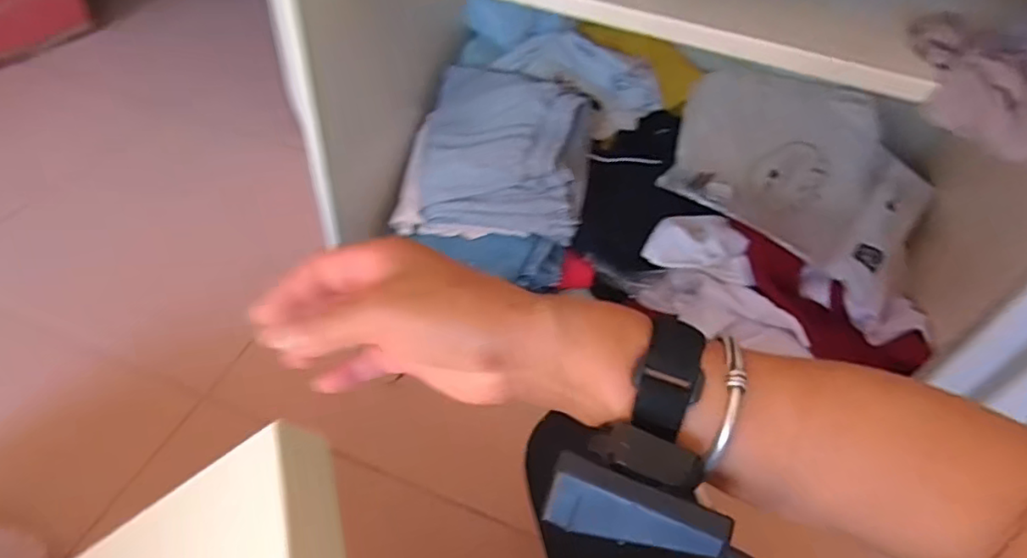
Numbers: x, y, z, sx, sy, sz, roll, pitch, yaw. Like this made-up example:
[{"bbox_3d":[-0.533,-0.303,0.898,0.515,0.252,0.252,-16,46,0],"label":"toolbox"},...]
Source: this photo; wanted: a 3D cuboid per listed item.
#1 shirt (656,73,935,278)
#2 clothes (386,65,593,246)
[{"bbox_3d":[0.443,-0.164,0.931,0.389,0.135,0.263,19,48,13],"label":"shirt"},{"bbox_3d":[-0.017,-0.174,0.889,0.259,0.154,0.232,14,47,8],"label":"clothes"}]

